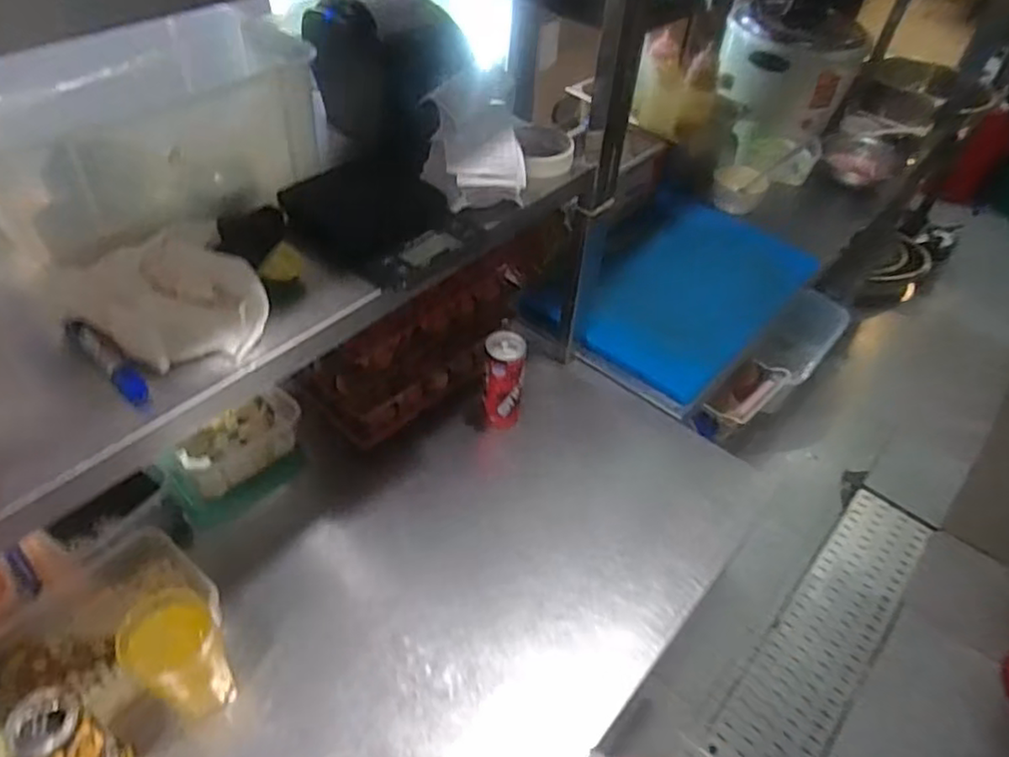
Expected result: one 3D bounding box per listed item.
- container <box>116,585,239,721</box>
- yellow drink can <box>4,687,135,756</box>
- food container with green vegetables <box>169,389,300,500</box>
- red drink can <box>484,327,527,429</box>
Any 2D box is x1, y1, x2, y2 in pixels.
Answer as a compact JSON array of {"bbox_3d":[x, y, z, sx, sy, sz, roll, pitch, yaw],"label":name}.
[{"bbox_3d":[-0.314,0.275,0.664,0.071,0.151,0.076,2,46,-2],"label":"container"},{"bbox_3d":[-0.383,0.333,0.608,0.061,0.144,0.056,24,49,17],"label":"yellow drink can"},{"bbox_3d":[-0.353,0.081,0.901,0.109,0.052,0.166,36,54,27],"label":"food container with green vegetables"},{"bbox_3d":[-0.002,0.010,0.951,0.055,0.151,0.056,5,46,0],"label":"red drink can"}]

